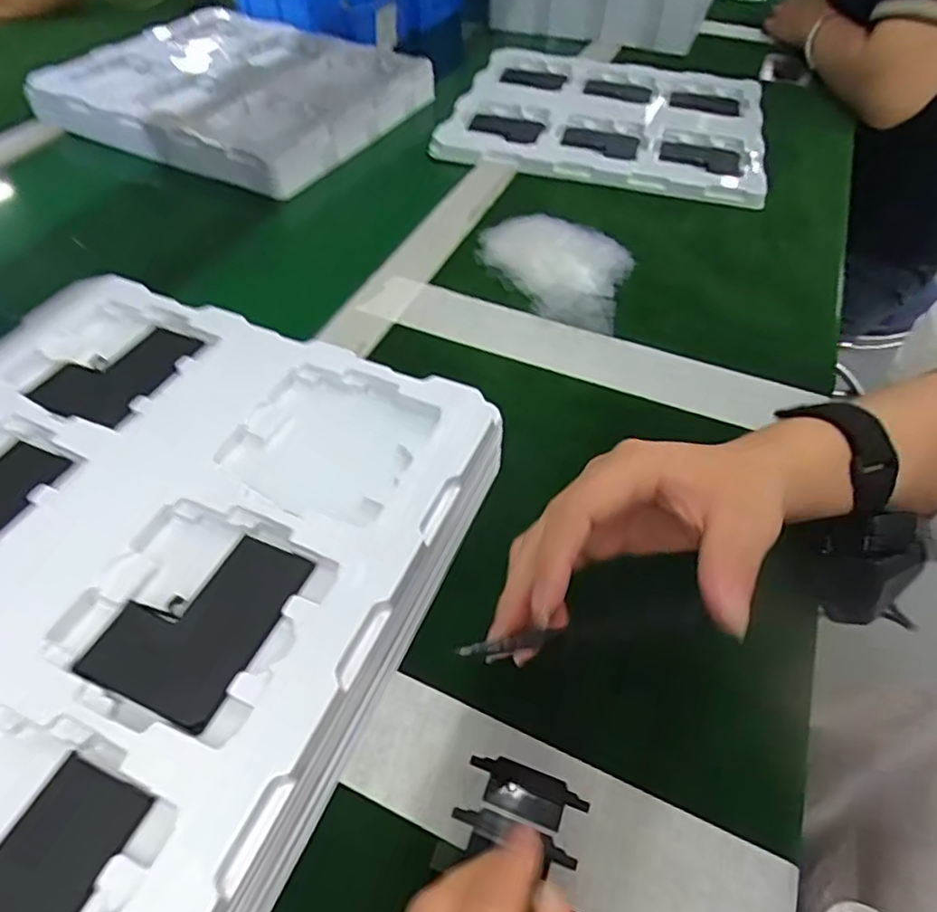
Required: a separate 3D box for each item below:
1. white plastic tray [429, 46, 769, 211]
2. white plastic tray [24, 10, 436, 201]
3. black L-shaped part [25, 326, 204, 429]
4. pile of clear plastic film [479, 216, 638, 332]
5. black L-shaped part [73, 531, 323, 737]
[{"bbox_3d":[0.150,-0.364,0.662,0.312,0.033,0.271,14,51,9],"label":"white plastic tray"},{"bbox_3d":[-0.241,-0.391,0.662,0.320,0.051,0.275,22,53,15],"label":"white plastic tray"},{"bbox_3d":[-0.196,-0.049,0.347,0.063,0.008,0.078,18,53,16],"label":"black L-shaped part"},{"bbox_3d":[0.063,-0.151,0.488,0.122,0.019,0.107,18,52,12],"label":"pile of clear plastic film"},{"bbox_3d":[-0.110,0.065,0.254,0.061,0.004,0.077,18,52,15],"label":"black L-shaped part"}]

